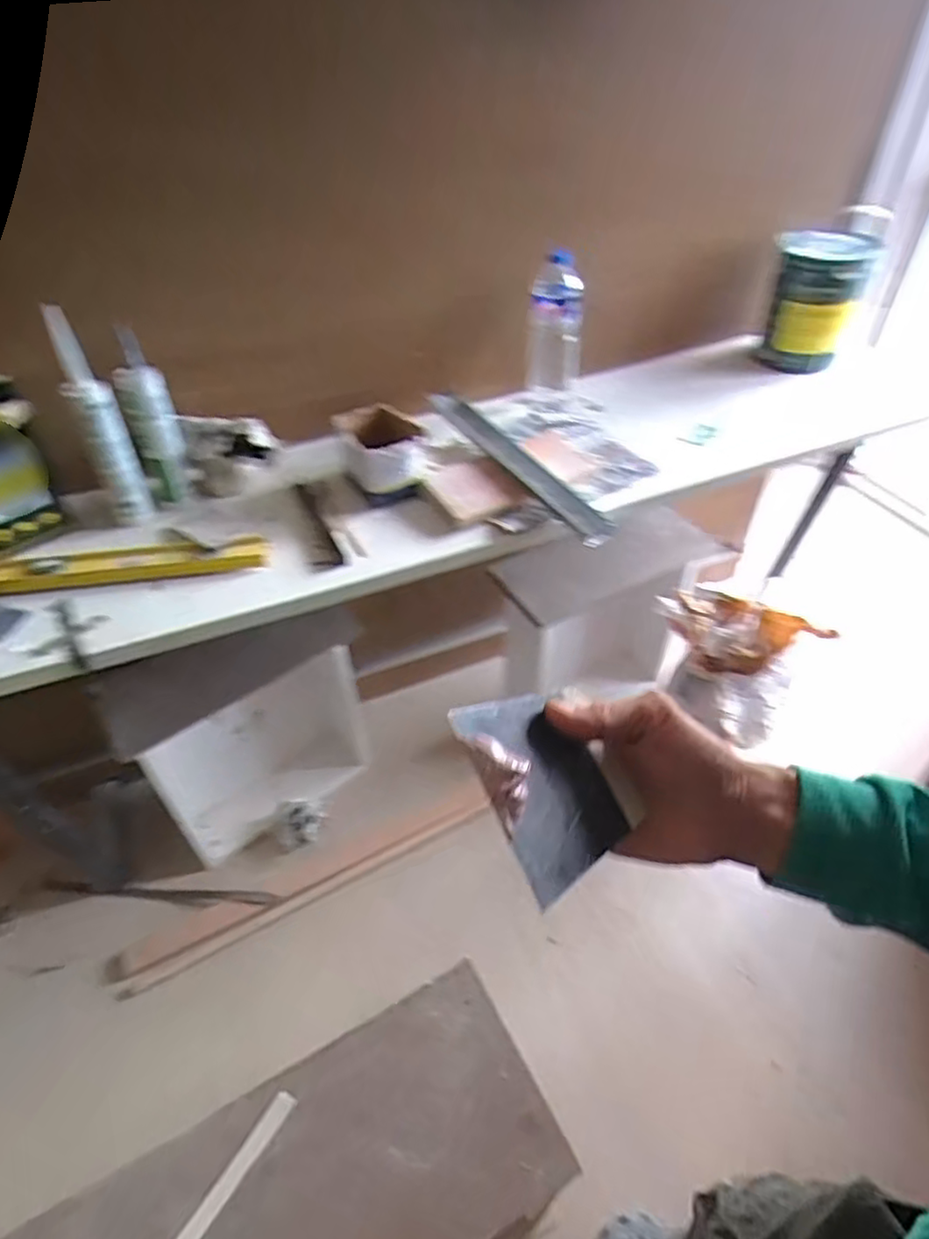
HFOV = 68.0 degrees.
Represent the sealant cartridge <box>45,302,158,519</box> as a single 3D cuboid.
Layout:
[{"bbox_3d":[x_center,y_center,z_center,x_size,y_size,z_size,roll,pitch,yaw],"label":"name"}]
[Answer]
[{"bbox_3d":[-0.504,-0.266,0.957,0.054,0.294,0.044,-18,47,-16],"label":"sealant cartridge"}]

